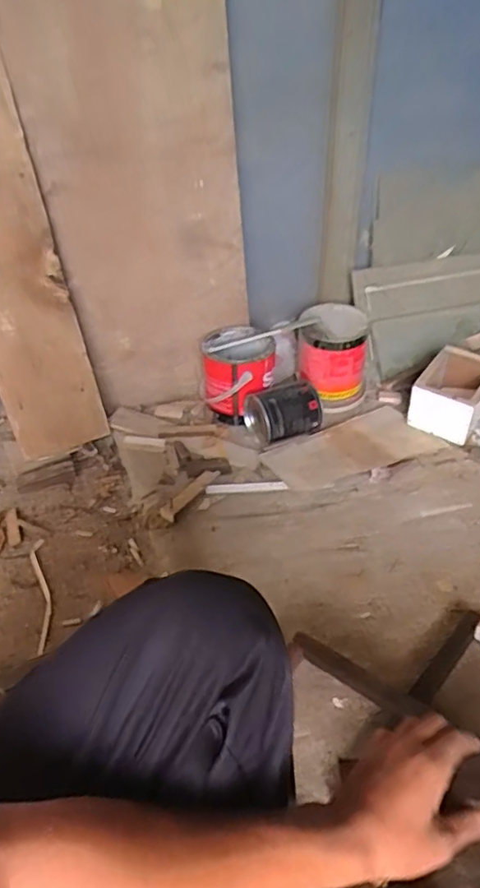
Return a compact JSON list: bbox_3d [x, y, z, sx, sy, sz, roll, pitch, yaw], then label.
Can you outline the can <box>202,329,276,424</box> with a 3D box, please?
[{"bbox_3d":[-0.001,-0.144,1.259,0.147,0.144,0.146,-1,39,0],"label":"can"}]

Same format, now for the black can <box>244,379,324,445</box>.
[{"bbox_3d":[0.089,-0.070,1.197,0.130,0.094,0.097,-18,41,-20],"label":"black can"}]

